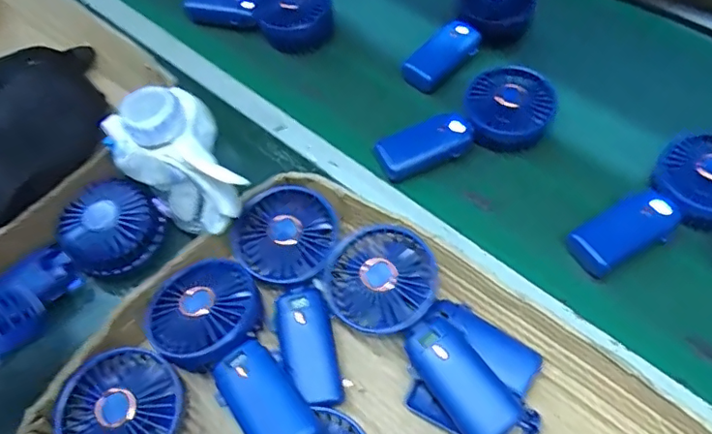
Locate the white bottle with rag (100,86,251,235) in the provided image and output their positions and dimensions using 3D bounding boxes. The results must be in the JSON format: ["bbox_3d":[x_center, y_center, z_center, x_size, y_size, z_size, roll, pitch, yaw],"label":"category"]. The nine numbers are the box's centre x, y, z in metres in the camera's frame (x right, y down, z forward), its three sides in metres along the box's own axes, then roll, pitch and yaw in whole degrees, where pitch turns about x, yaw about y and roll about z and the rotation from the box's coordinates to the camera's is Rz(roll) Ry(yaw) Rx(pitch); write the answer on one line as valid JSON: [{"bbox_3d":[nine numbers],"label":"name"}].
[{"bbox_3d":[-0.140,-0.032,0.446,0.077,0.131,0.090,-27,60,-13],"label":"white bottle with rag"}]

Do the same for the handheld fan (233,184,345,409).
[{"bbox_3d":[-0.046,0.062,0.452,0.077,0.031,0.183,-13,71,-5],"label":"handheld fan"}]

